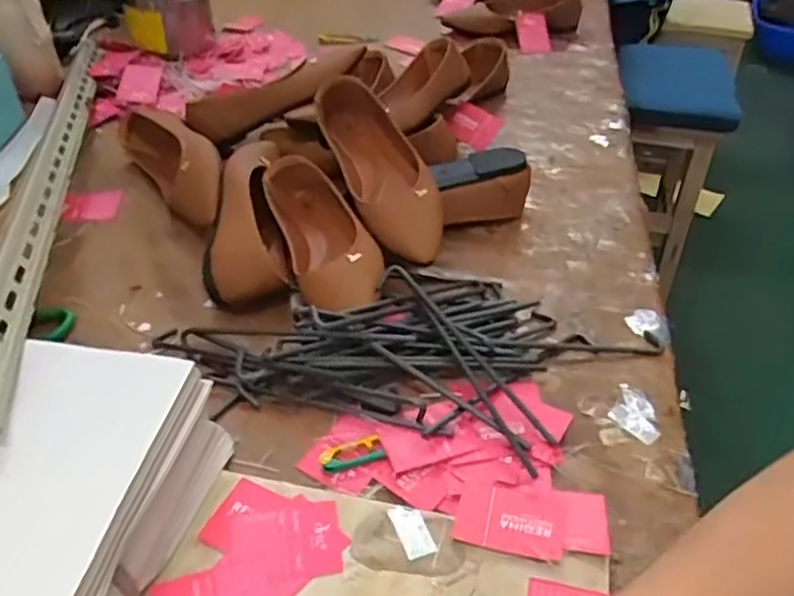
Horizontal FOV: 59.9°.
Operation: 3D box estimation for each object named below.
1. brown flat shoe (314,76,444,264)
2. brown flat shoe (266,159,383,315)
[{"bbox_3d":[-0.016,-0.137,0.735,0.084,0.068,0.216,-19,67,-23],"label":"brown flat shoe"},{"bbox_3d":[-0.079,-0.070,0.712,0.081,0.064,0.231,-14,44,-16],"label":"brown flat shoe"}]

